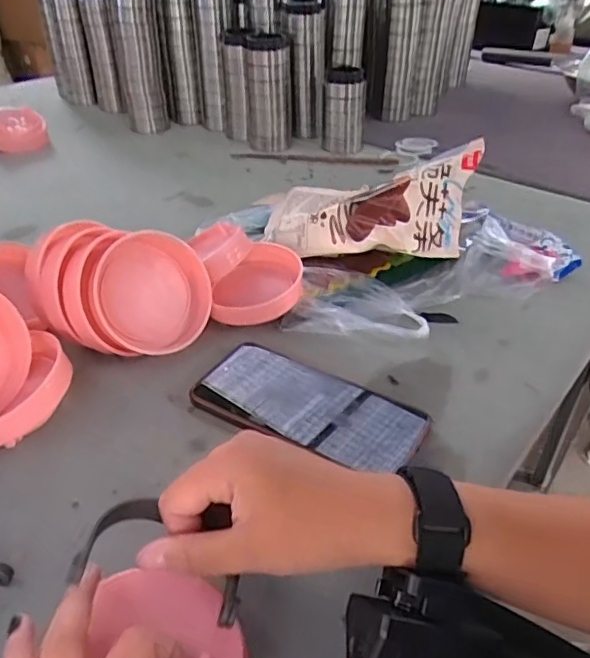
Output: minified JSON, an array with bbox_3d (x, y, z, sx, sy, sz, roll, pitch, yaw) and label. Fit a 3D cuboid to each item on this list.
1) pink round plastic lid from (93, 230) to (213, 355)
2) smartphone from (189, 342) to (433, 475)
[{"bbox_3d":[-0.115,-0.029,0.469,0.091,0.095,0.020,3,-5,-25],"label":"pink round plastic lid"},{"bbox_3d":[0.011,0.055,0.421,0.161,0.016,0.075,19,40,21],"label":"smartphone"}]

